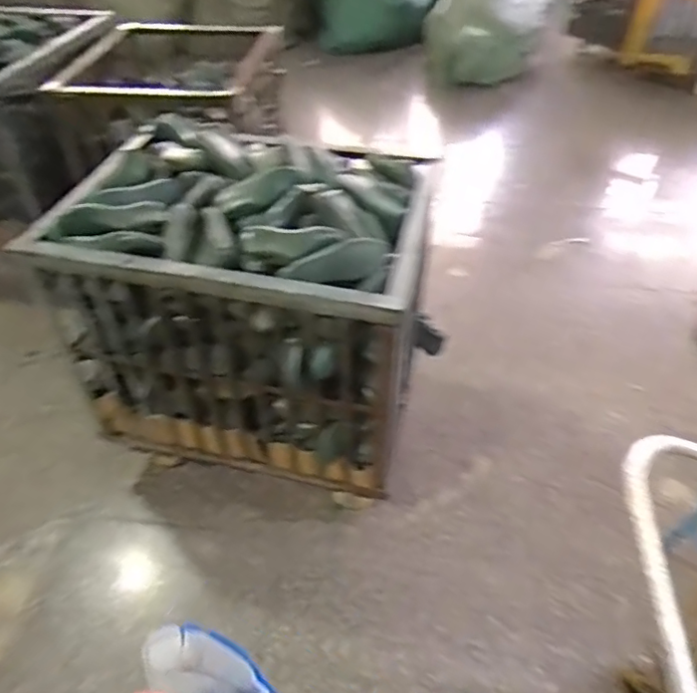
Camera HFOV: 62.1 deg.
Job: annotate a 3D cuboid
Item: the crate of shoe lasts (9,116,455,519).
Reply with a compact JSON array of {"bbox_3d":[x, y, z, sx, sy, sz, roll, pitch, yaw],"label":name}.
[{"bbox_3d":[-0.209,-0.102,1.457,0.785,0.666,0.596,13,46,14],"label":"crate of shoe lasts"}]

